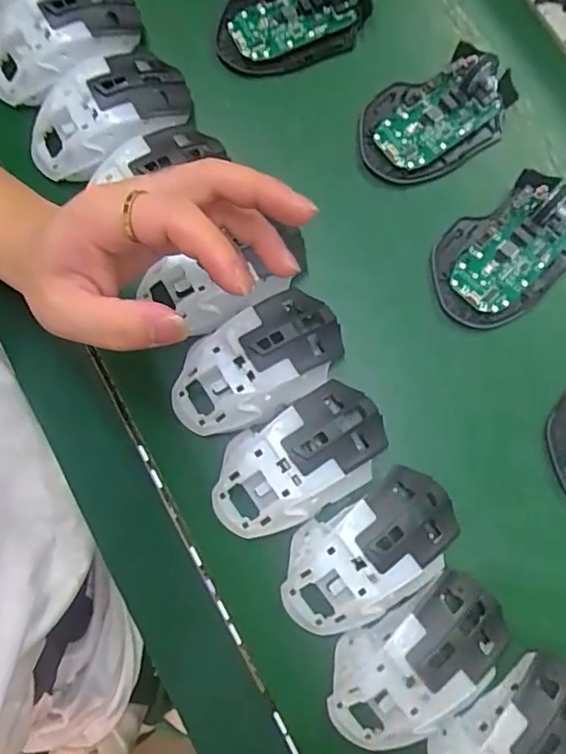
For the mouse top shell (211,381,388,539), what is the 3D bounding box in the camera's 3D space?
[{"bbox_3d":[0.010,0.054,0.353,0.117,0.029,0.063,-33,82,-3],"label":"mouse top shell"}]

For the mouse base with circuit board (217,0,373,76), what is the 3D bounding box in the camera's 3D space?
[{"bbox_3d":[0.008,-0.264,0.422,0.113,0.032,0.066,-16,81,0],"label":"mouse base with circuit board"}]

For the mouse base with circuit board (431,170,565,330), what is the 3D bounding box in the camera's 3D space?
[{"bbox_3d":[0.154,-0.085,0.386,0.115,0.022,0.072,-35,82,-3],"label":"mouse base with circuit board"}]

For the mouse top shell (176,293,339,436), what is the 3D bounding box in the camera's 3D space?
[{"bbox_3d":[-0.017,-0.008,0.362,0.114,0.029,0.060,-30,82,-2],"label":"mouse top shell"}]

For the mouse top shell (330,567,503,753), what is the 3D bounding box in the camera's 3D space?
[{"bbox_3d":[0.078,0.166,0.332,0.115,0.032,0.060,-33,82,-3],"label":"mouse top shell"}]

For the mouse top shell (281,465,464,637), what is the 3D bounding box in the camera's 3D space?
[{"bbox_3d":[0.053,0.107,0.343,0.114,0.030,0.066,-32,82,-3],"label":"mouse top shell"}]

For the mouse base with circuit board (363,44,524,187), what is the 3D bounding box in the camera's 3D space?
[{"bbox_3d":[0.111,-0.188,0.403,0.118,0.029,0.073,-29,82,-2],"label":"mouse base with circuit board"}]

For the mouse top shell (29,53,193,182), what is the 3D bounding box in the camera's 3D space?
[{"bbox_3d":[-0.120,-0.179,0.397,0.116,0.031,0.063,-32,82,-3],"label":"mouse top shell"}]

